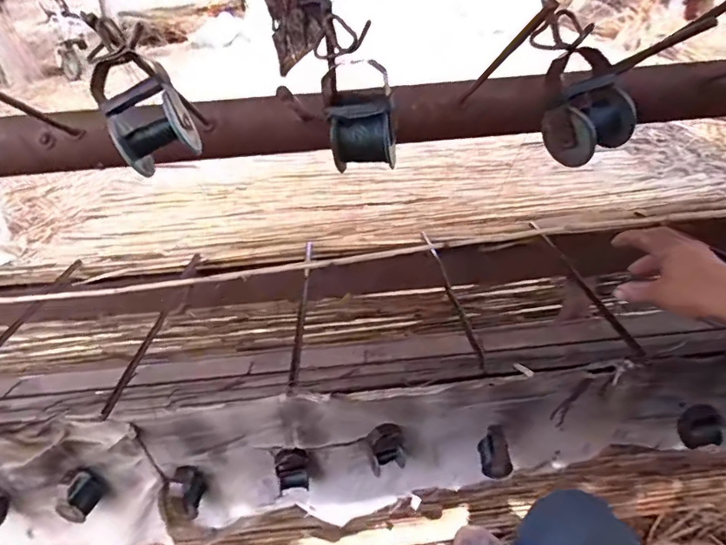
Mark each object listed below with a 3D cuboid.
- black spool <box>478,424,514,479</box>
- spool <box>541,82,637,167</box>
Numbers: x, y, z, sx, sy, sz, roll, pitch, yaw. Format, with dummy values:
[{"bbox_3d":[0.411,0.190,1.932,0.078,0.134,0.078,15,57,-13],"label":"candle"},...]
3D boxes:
[{"bbox_3d":[0.204,0.275,0.774,0.045,0.058,0.048,0,34,6],"label":"black spool"},{"bbox_3d":[0.169,-0.113,0.375,0.057,0.050,0.046,-40,41,-24],"label":"spool"}]

